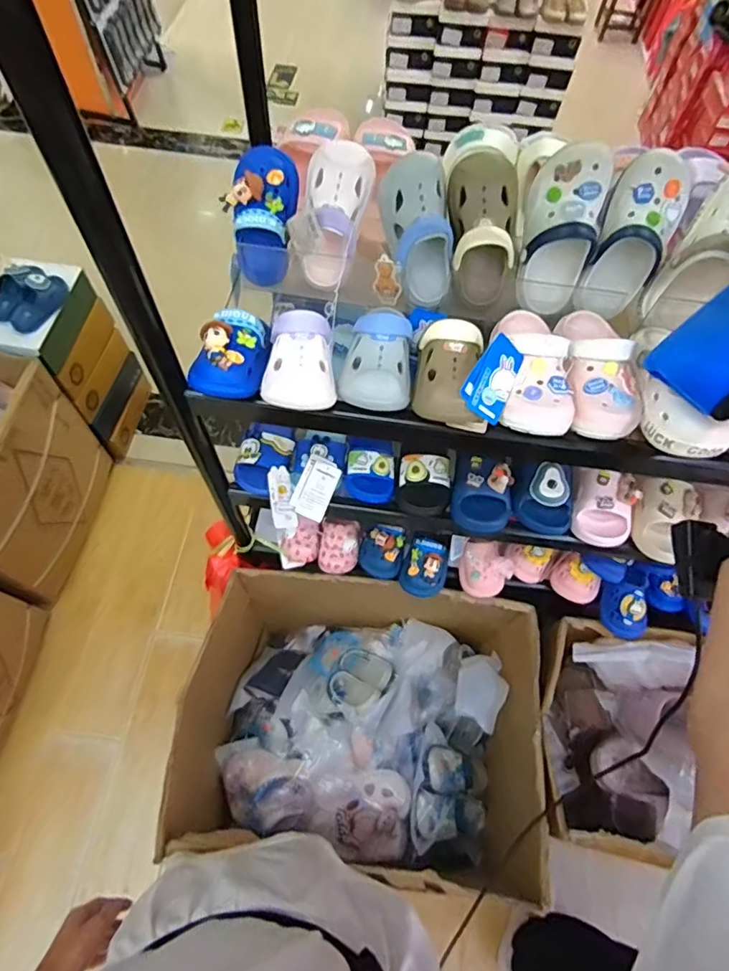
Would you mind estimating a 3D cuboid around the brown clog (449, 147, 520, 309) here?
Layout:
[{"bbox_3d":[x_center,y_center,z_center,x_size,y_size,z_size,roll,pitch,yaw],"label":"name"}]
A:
[{"bbox_3d":[0.152,-0.317,0.645,0.076,0.176,0.058,-16,34,-12],"label":"brown clog"}]

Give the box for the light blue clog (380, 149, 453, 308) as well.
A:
[{"bbox_3d":[0.072,-0.320,0.650,0.074,0.175,0.059,-19,24,-13],"label":"light blue clog"}]

